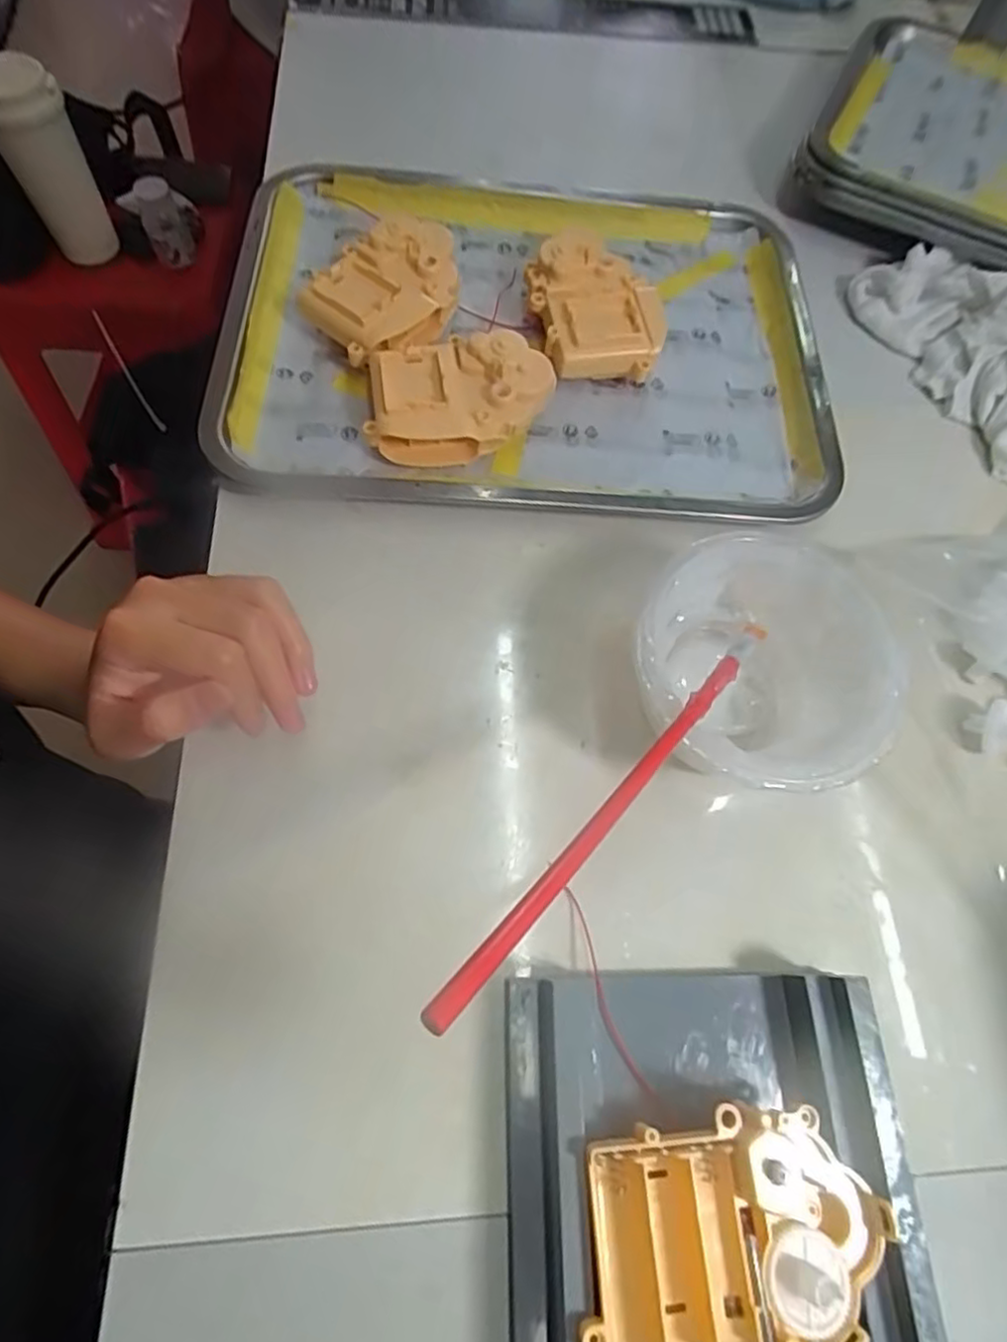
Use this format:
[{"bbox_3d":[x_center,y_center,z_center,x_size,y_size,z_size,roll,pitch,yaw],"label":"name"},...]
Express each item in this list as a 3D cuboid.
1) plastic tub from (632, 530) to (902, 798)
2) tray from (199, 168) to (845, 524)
[{"bbox_3d":[0.112,0.005,0.300,0.103,0.064,0.109,2,67,-4],"label":"plastic tub"},{"bbox_3d":[0.020,-0.209,0.394,0.357,0.040,0.264,0,67,-2],"label":"tray"}]

